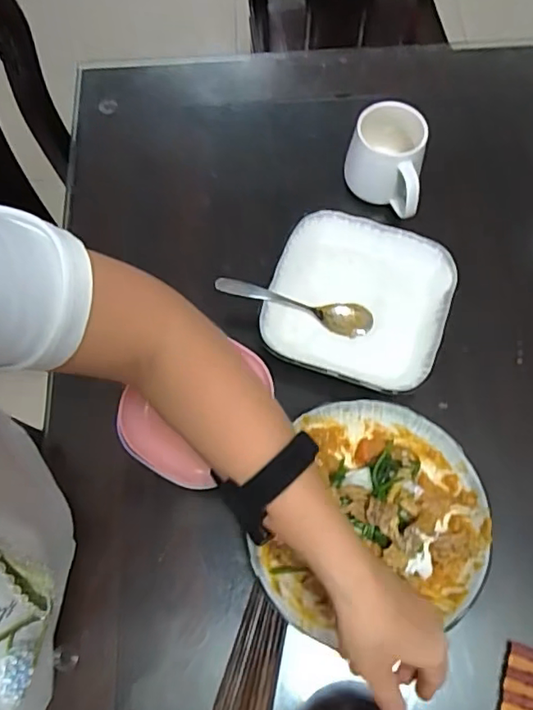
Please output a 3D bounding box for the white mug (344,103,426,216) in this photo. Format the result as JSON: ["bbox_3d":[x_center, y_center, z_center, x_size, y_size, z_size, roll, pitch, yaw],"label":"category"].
[{"bbox_3d":[0.138,-0.227,0.666,0.089,0.091,0.110,8,69,4],"label":"white mug"}]

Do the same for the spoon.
[{"bbox_3d":[0.032,-0.054,0.616,0.177,0.024,0.034,14,68,-13],"label":"spoon"}]

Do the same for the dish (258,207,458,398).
[{"bbox_3d":[0.103,-0.058,0.635,0.192,0.047,0.194,17,70,8],"label":"dish"}]

